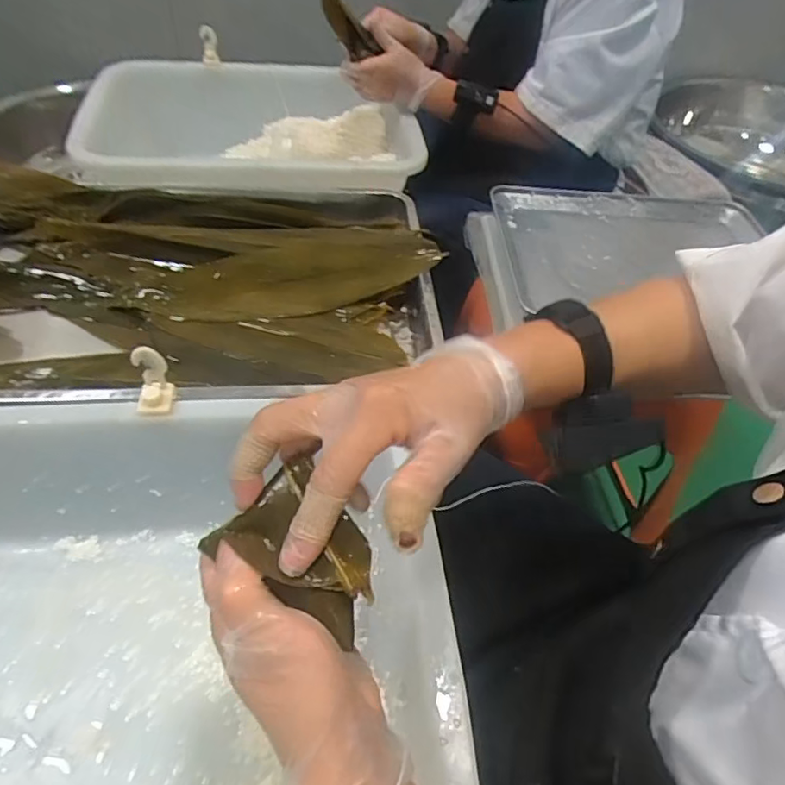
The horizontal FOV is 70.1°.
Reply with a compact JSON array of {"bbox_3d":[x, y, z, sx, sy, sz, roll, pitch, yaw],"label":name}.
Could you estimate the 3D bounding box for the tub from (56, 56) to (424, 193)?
[{"bbox_3d":[-0.234,-0.427,1.003,0.536,0.154,0.471,-6,49,-12],"label":"tub"}]

